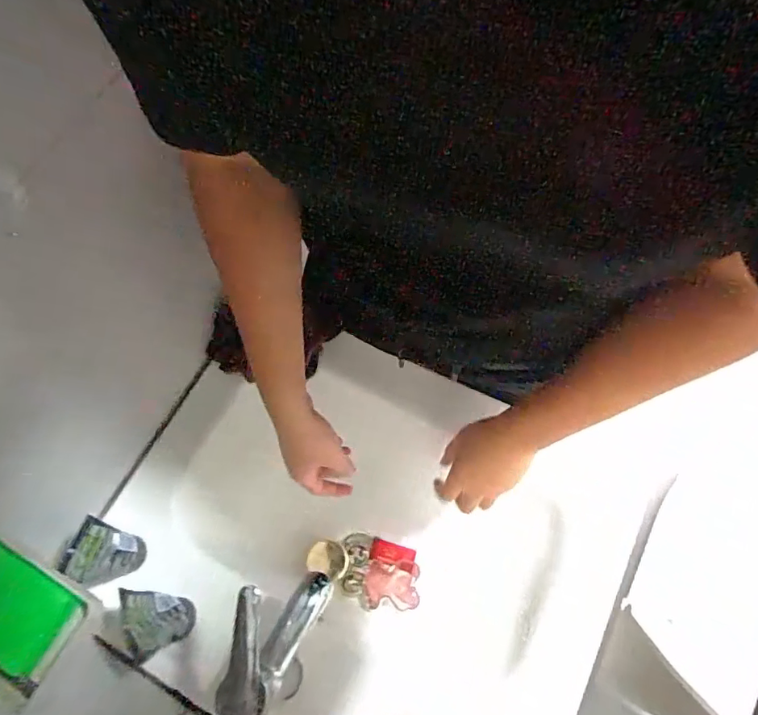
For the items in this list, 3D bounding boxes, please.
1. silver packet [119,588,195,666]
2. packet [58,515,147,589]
[{"bbox_3d":[-0.239,0.281,0.542,0.033,0.101,0.066,-23,70,-6],"label":"silver packet"},{"bbox_3d":[-0.312,0.229,0.580,0.034,0.125,0.067,27,73,12],"label":"packet"}]

